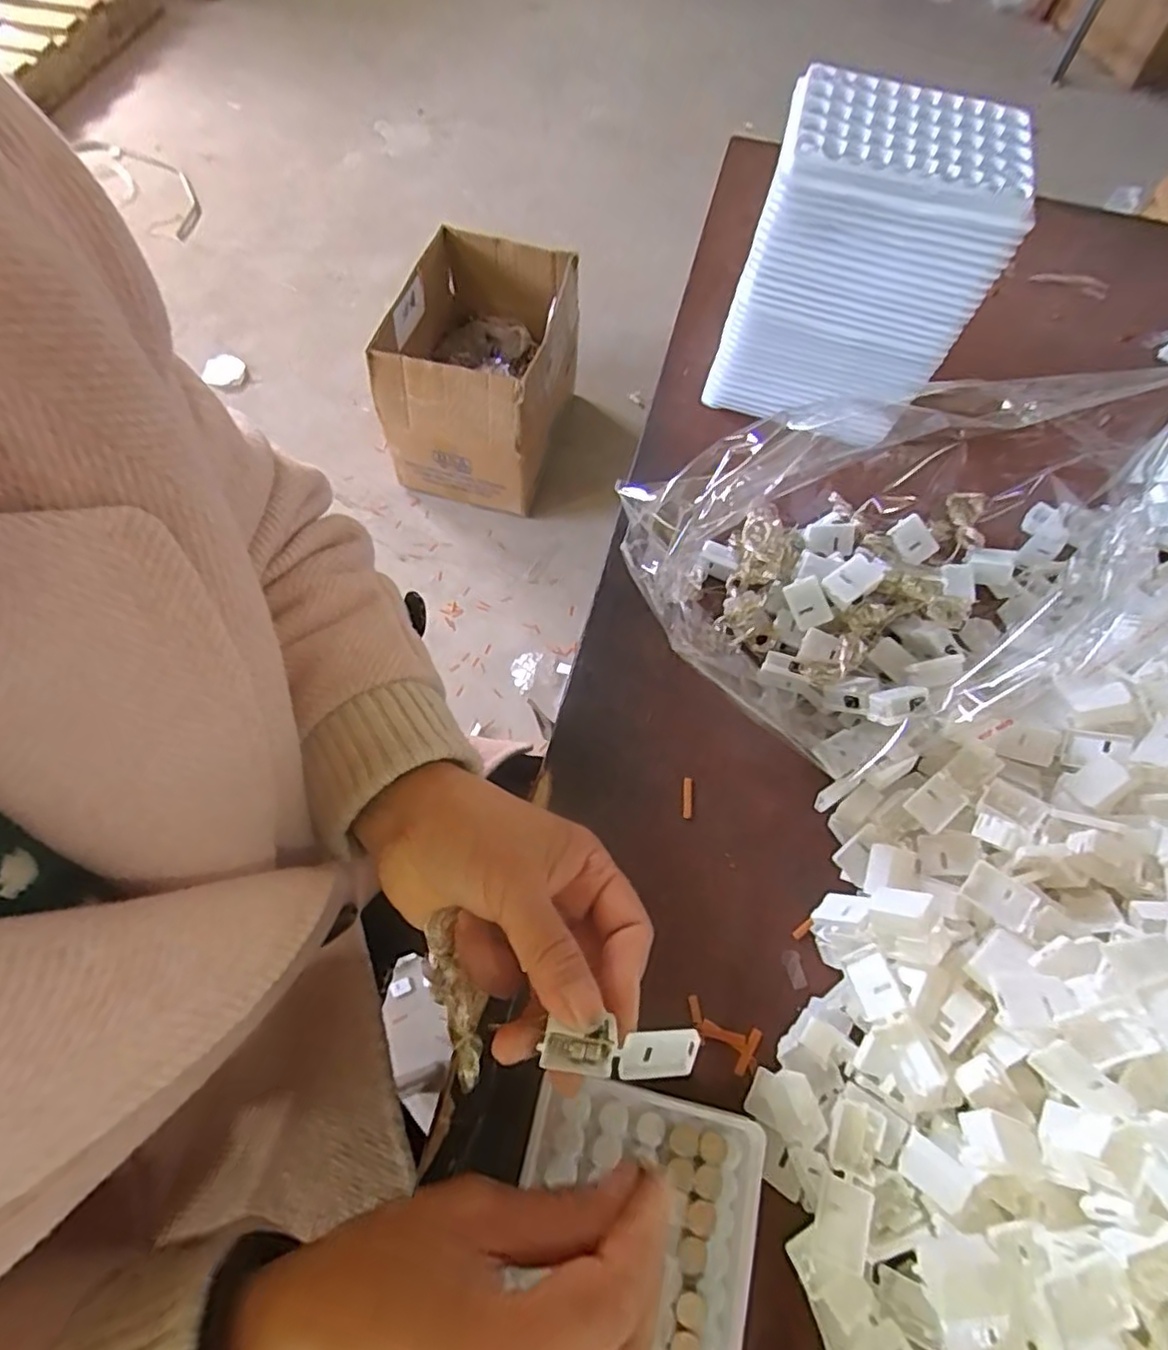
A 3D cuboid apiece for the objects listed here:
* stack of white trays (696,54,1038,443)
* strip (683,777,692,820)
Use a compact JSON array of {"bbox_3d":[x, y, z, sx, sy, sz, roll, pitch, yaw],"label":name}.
[{"bbox_3d":[0.165,-0.243,0.400,0.137,0.157,0.093,24,66,8],"label":"stack of white trays"},{"bbox_3d":[0.056,0.067,0.351,0.005,0.004,0.022,5,65,0],"label":"strip"}]

